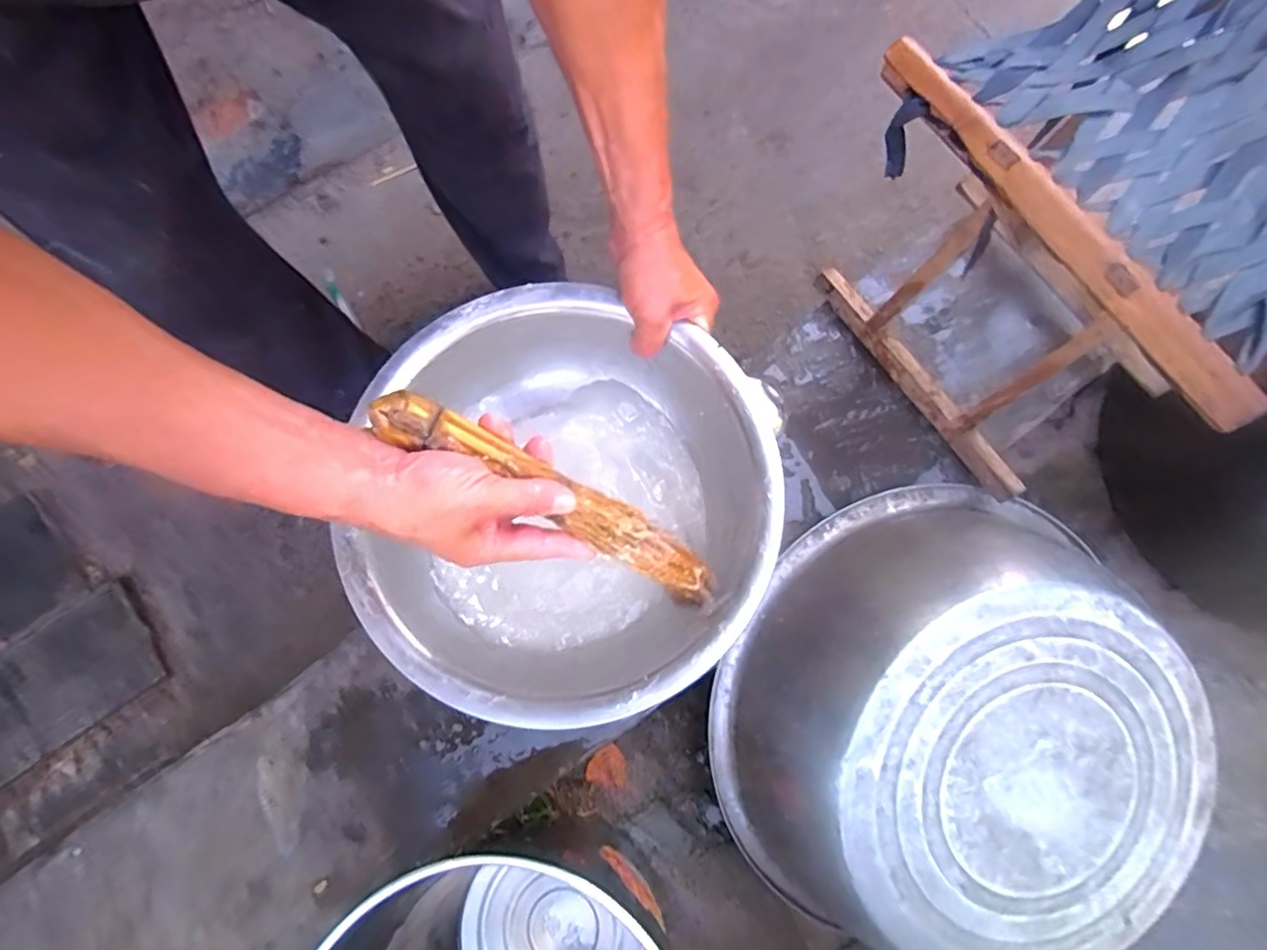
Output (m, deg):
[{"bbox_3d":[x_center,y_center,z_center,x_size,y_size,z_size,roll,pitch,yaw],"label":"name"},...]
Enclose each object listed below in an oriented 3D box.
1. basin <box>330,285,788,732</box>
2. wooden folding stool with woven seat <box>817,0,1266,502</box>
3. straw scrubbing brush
[{"bbox_3d":[-0.043,0.023,0.479,0.291,0.114,0.311,0,79,0],"label":"basin"},{"bbox_3d":[0.356,-0.184,0.506,0.237,0.318,0.307,-34,77,-5],"label":"wooden folding stool with woven seat"},{"bbox_3d":[-0.035,0.024,0.378,0.269,0.041,0.035,34,79,-32],"label":"straw scrubbing brush"}]

